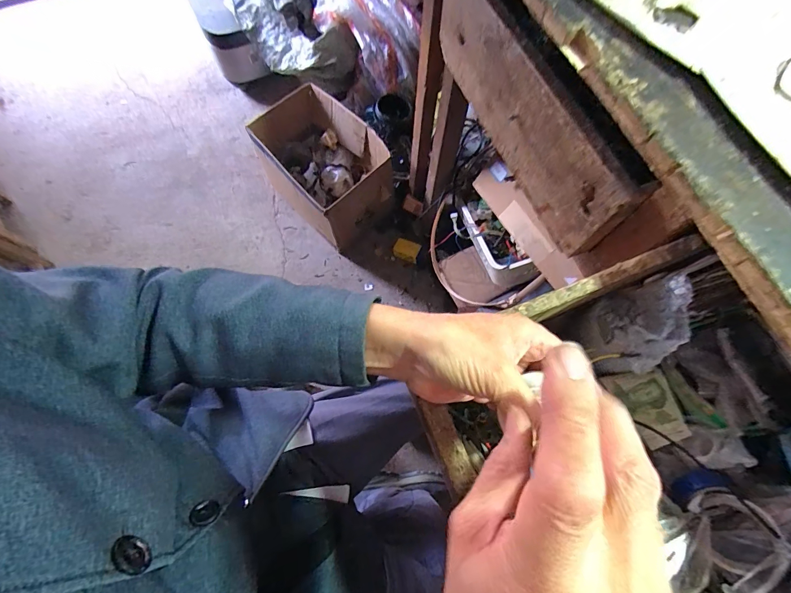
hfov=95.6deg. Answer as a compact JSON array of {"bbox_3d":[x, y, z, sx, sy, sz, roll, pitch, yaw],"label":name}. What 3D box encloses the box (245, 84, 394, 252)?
[{"bbox_3d":[-0.226,-0.410,1.114,0.282,0.274,0.434,-38,77,-12],"label":"box"}]

